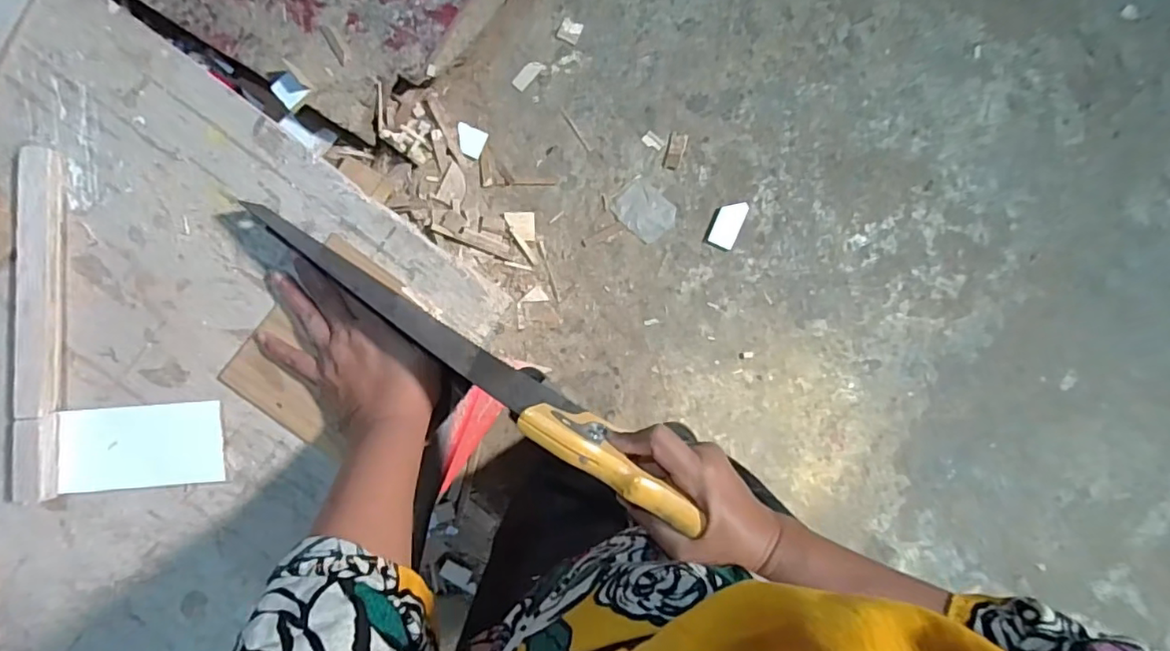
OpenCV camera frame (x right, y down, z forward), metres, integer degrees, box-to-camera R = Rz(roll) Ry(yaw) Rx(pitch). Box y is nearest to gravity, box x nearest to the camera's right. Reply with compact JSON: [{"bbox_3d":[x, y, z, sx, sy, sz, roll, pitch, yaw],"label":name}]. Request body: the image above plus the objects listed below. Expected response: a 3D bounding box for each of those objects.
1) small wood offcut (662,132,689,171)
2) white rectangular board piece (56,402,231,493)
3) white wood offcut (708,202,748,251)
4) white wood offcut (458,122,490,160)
[{"bbox_3d":[0.185,-0.358,1.185,0.037,0.004,0.074,18,94,-1],"label":"small wood offcut"},{"bbox_3d":[-0.355,0.097,0.462,0.118,0.005,0.064,-3,89,-8],"label":"white rectangular board piece"},{"bbox_3d":[0.297,-0.210,1.191,0.053,0.017,0.101,22,94,-1],"label":"white wood offcut"},{"bbox_3d":[-0.232,-0.373,1.159,0.062,0.004,0.058,21,83,-13],"label":"white wood offcut"}]

